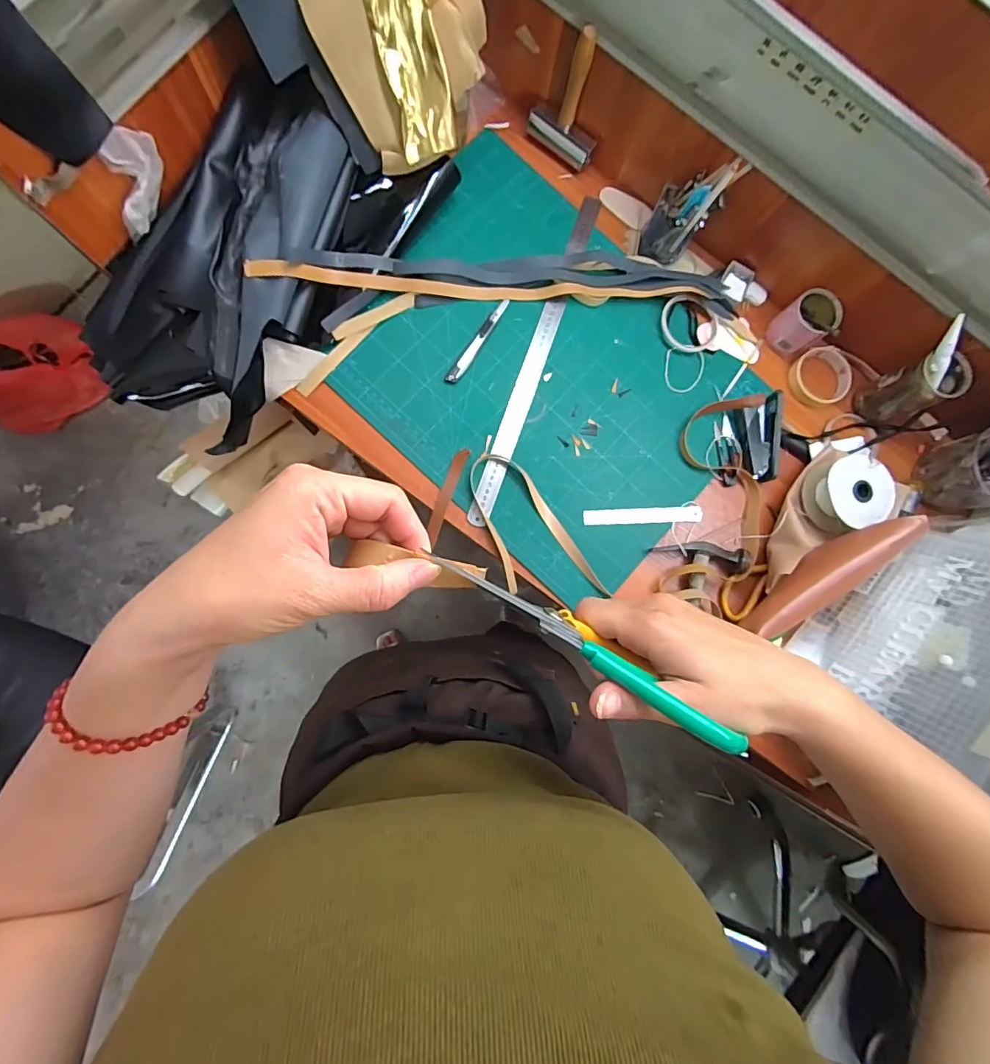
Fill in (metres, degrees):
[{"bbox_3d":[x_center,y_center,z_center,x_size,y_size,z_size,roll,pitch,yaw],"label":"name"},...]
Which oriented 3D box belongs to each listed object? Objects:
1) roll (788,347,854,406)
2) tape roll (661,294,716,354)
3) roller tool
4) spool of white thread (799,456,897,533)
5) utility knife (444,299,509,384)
[{"bbox_3d":[0.483,-0.229,0.723,0.083,0.027,0.084,1,84,-6],"label":"roll"},{"bbox_3d":[0.285,-0.304,0.715,0.081,0.009,0.080,0,93,0],"label":"tape roll"},{"bbox_3d":[0.101,-0.586,0.662,0.104,0.155,0.031,38,82,-1],"label":"roller tool"},{"bbox_3d":[0.486,-0.054,0.678,0.098,0.061,0.096,1,84,-6],"label":"spool of white thread"},{"bbox_3d":[-0.024,-0.270,0.693,0.018,0.008,0.144,35,82,-1],"label":"utility knife"}]

